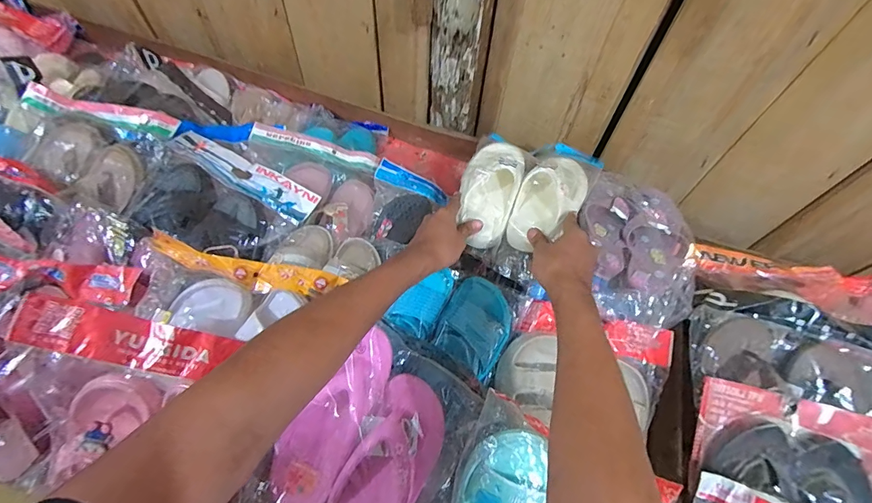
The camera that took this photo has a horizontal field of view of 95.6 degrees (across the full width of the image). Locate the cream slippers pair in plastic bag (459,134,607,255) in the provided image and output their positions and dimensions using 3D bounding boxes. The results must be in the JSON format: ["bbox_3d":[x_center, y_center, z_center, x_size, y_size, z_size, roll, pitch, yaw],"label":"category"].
[{"bbox_3d":[0.144,-0.115,0.640,0.188,0.073,0.282,32,65,13],"label":"cream slippers pair in plastic bag"}]

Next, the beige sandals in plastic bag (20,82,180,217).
[{"bbox_3d":[-0.555,-0.161,0.612,0.236,0.039,0.187,13,62,4],"label":"beige sandals in plastic bag"}]

